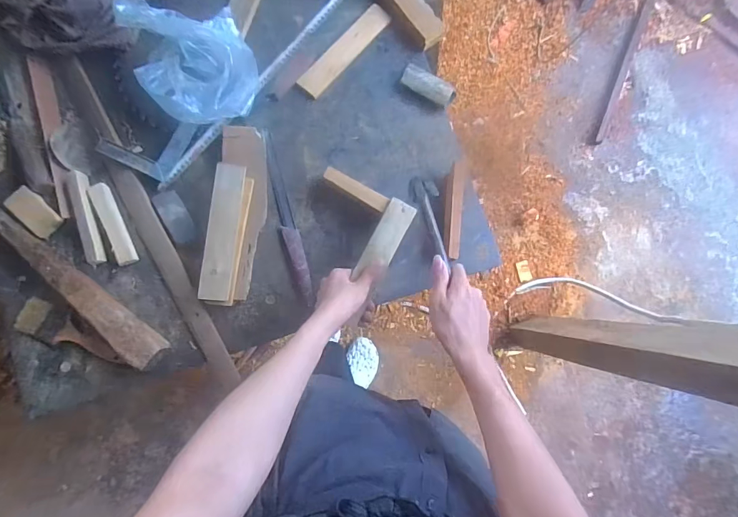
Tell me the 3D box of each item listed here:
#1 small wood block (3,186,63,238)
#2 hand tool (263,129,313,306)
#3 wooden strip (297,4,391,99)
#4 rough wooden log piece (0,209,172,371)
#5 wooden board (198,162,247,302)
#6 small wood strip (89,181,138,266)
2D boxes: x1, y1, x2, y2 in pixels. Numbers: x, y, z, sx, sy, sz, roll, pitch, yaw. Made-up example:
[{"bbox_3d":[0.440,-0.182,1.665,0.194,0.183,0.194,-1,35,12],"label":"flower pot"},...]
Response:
[{"bbox_3d":[-0.570,-0.078,0.697,0.091,0.015,0.046,42,82,1],"label":"small wood block"},{"bbox_3d":[-0.152,-0.076,0.739,0.031,0.020,0.322,-16,85,-6],"label":"hand tool"},{"bbox_3d":[-0.047,-0.403,0.796,0.048,0.017,0.230,40,82,1],"label":"wooden strip"},{"bbox_3d":[-0.506,0.031,0.676,0.418,0.047,0.052,40,82,1],"label":"rough wooden log piece"},{"bbox_3d":[-0.244,-0.047,0.684,0.048,0.019,0.228,5,83,-4],"label":"wooden board"},{"bbox_3d":[-0.441,-0.060,0.708,0.032,0.009,0.148,-23,85,-7],"label":"small wood strip"}]

